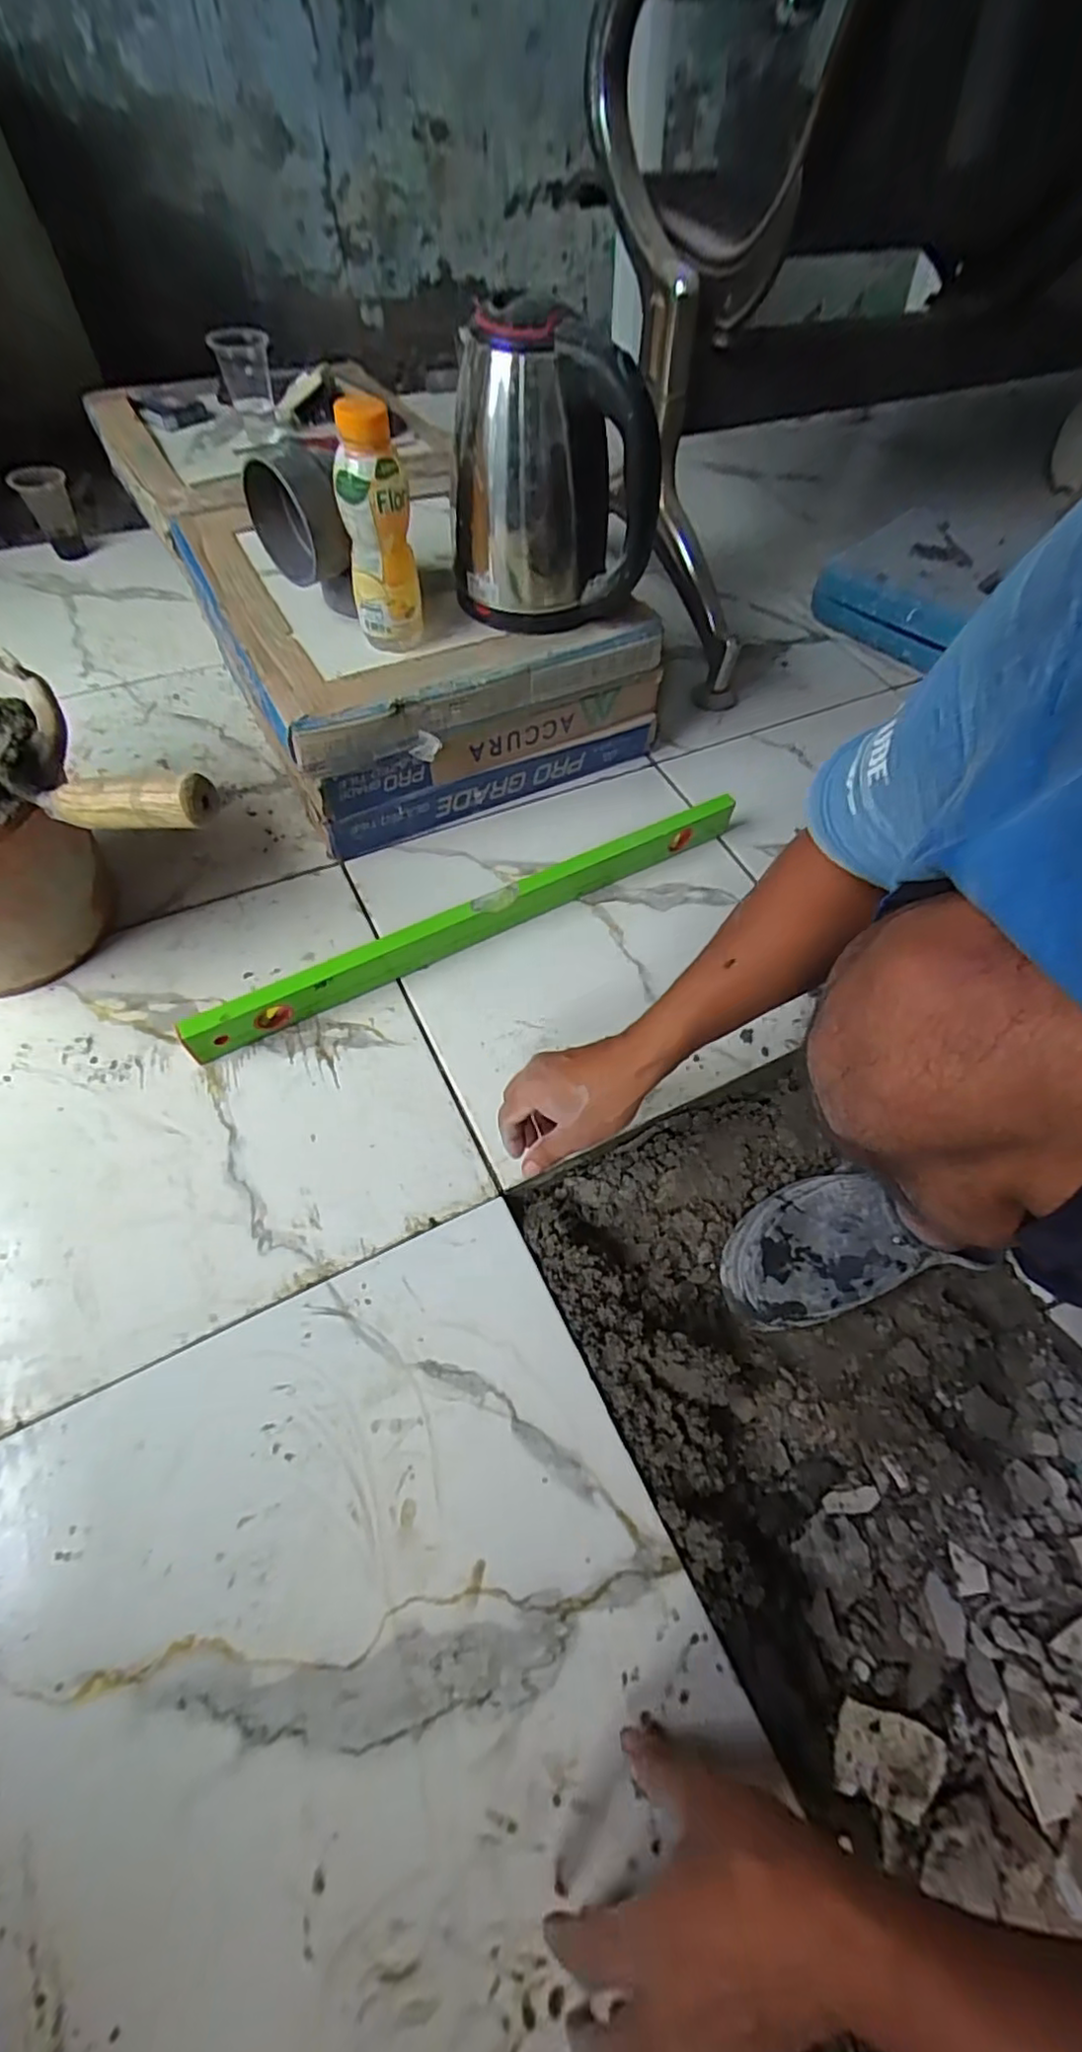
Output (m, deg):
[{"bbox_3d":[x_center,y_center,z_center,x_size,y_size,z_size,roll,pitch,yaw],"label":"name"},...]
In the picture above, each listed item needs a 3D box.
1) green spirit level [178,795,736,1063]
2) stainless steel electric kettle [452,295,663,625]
[{"bbox_3d":[-0.047,-0.107,0.639,0.573,0.054,0.017,-26,64,-17],"label":"green spirit level"},{"bbox_3d":[0.010,-0.505,0.605,0.176,0.221,0.178,2,60,-2],"label":"stainless steel electric kettle"}]

